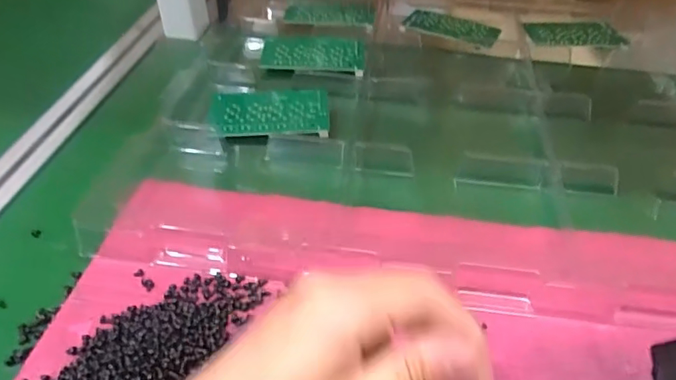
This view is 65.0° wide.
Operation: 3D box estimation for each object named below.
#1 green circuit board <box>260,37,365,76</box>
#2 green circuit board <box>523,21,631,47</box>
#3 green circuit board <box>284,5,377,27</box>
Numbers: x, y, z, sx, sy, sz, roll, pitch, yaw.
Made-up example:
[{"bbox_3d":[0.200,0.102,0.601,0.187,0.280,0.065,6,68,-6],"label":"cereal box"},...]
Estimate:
[{"bbox_3d":[-0.025,-0.142,0.549,0.104,0.008,0.064,1,46,0],"label":"green circuit board"},{"bbox_3d":[0.263,-0.176,0.595,0.107,0.007,0.052,-5,48,-13],"label":"green circuit board"},{"bbox_3d":[-0.010,-0.208,0.629,0.105,0.004,0.061,1,44,3],"label":"green circuit board"}]

